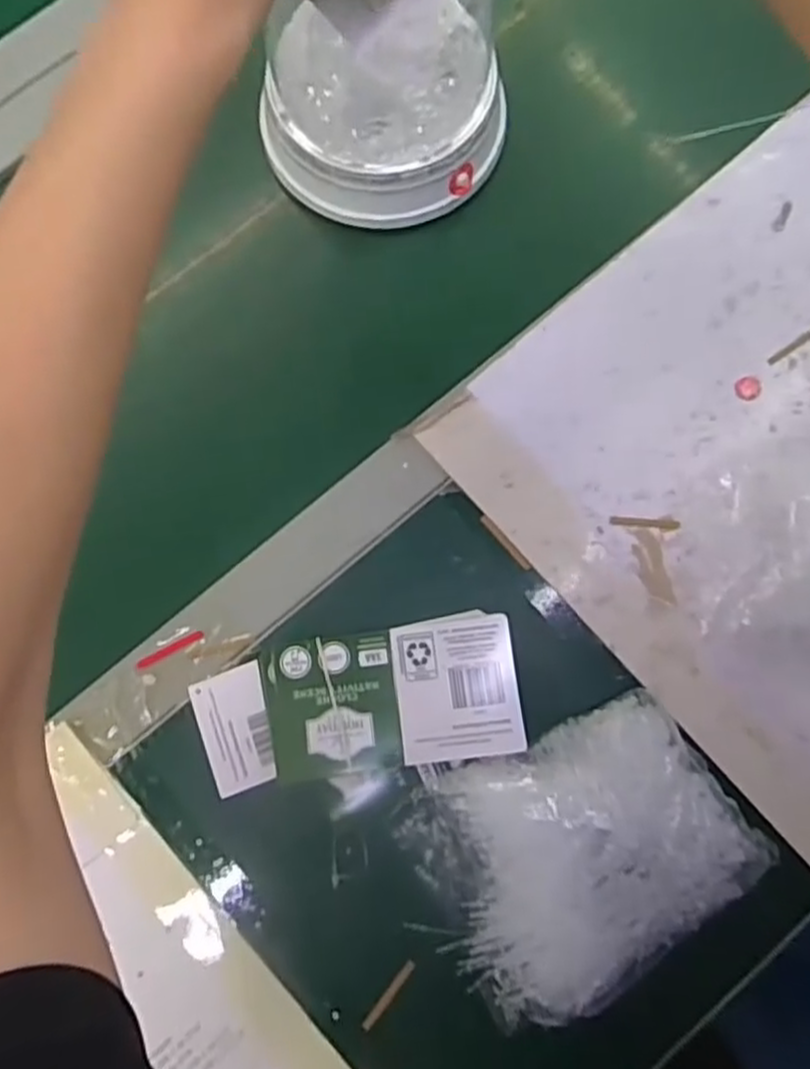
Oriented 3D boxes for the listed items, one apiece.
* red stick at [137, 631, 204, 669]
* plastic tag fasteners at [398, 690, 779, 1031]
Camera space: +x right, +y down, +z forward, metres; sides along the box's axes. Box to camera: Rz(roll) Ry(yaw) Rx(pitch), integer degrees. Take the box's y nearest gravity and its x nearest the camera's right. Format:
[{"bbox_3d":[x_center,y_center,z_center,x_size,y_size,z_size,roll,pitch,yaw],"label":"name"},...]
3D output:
[{"bbox_3d":[-0.131,0.064,0.413,0.040,0.004,0.006,-27,80,-4],"label":"red stick"},{"bbox_3d":[0.091,0.159,0.371,0.166,0.042,0.129,-28,80,-4],"label":"plastic tag fasteners"}]

